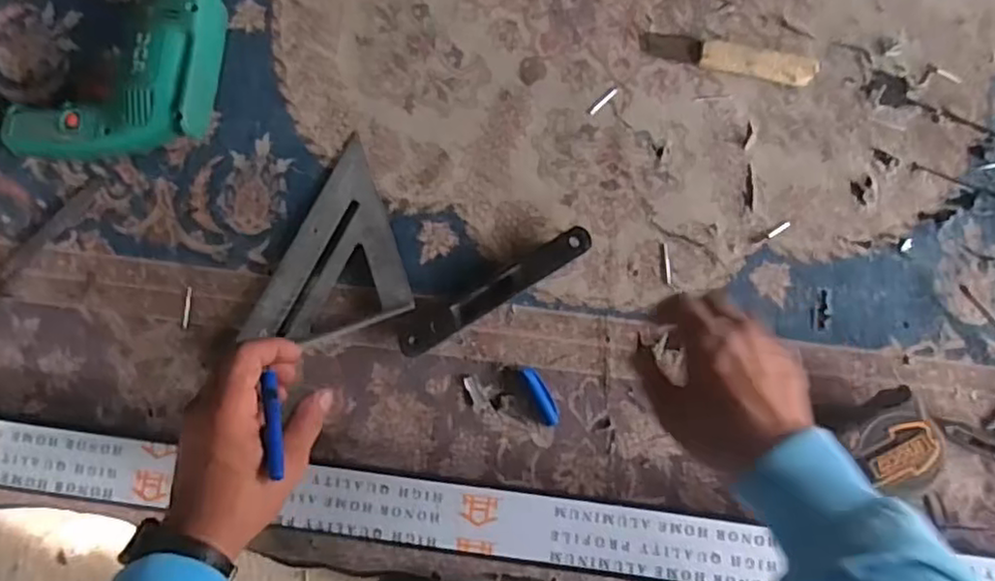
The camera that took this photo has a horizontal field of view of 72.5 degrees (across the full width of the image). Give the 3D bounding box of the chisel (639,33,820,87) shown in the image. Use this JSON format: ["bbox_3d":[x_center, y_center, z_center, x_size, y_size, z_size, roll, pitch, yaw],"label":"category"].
[{"bbox_3d":[0.222,-0.224,0.653,0.165,0.010,0.030,13,79,3],"label":"chisel"}]

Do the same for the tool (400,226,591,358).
[{"bbox_3d":[-0.002,0.000,0.607,0.190,0.018,0.029,-31,80,-6],"label":"tool"}]

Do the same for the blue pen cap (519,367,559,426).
[{"bbox_3d":[0.038,0.091,0.590,0.016,0.008,0.054,-25,79,-5],"label":"blue pen cap"}]

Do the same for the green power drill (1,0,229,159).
[{"bbox_3d":[-0.349,-0.234,0.635,0.168,0.066,0.245,7,78,2],"label":"green power drill"}]

